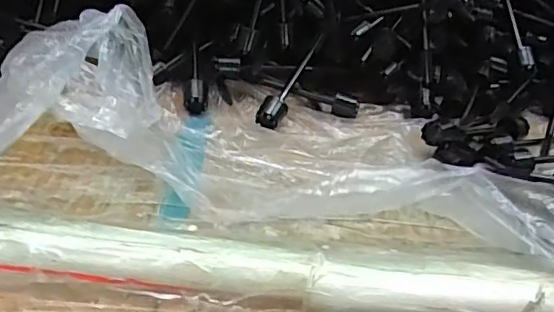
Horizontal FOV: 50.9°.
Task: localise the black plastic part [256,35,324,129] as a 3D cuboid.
[{"bbox_3d":[0.010,-0.046,0.353,0.014,0.010,0.077,18,54,16],"label":"black plastic part"}]

